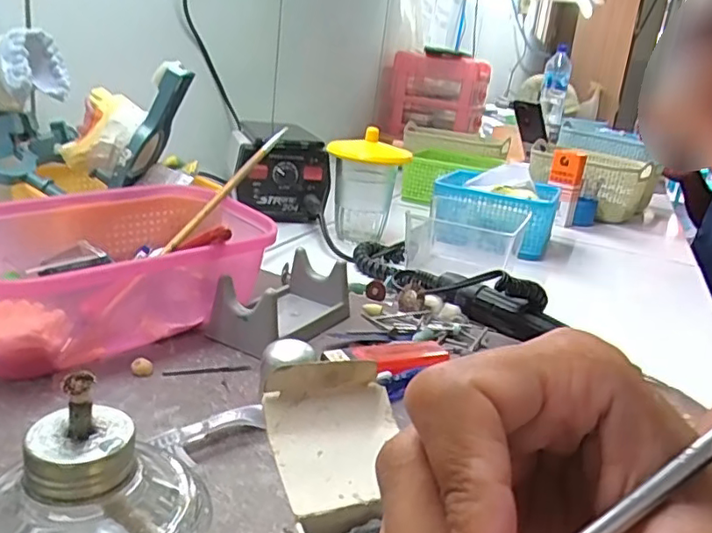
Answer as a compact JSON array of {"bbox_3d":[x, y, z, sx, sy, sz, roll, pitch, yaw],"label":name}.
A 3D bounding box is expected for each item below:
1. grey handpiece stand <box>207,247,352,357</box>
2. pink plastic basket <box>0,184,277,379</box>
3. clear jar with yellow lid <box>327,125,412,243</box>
[{"bbox_3d":[-0.050,0.021,0.399,0.055,0.039,0.094,16,22,27],"label":"grey handpiece stand"},{"bbox_3d":[-0.148,0.002,0.377,0.121,0.072,0.193,21,24,37],"label":"pink plastic basket"},{"bbox_3d":[0.011,-0.086,0.626,0.077,0.109,0.074,5,19,-2],"label":"clear jar with yellow lid"}]

